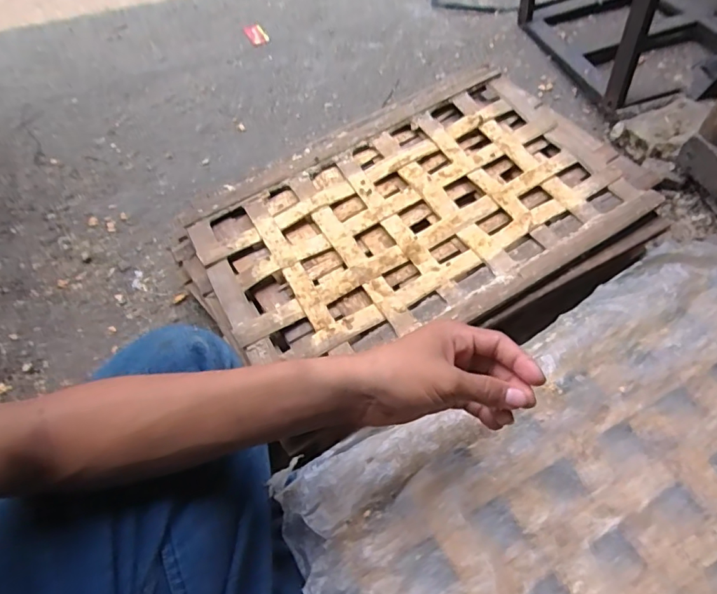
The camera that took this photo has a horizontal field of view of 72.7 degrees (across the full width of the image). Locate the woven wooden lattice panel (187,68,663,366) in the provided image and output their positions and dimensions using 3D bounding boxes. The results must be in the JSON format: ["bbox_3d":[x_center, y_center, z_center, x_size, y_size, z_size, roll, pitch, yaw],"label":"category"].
[{"bbox_3d":[0.082,-0.109,0.632,0.543,0.020,0.321,-29,60,-16],"label":"woven wooden lattice panel"}]

